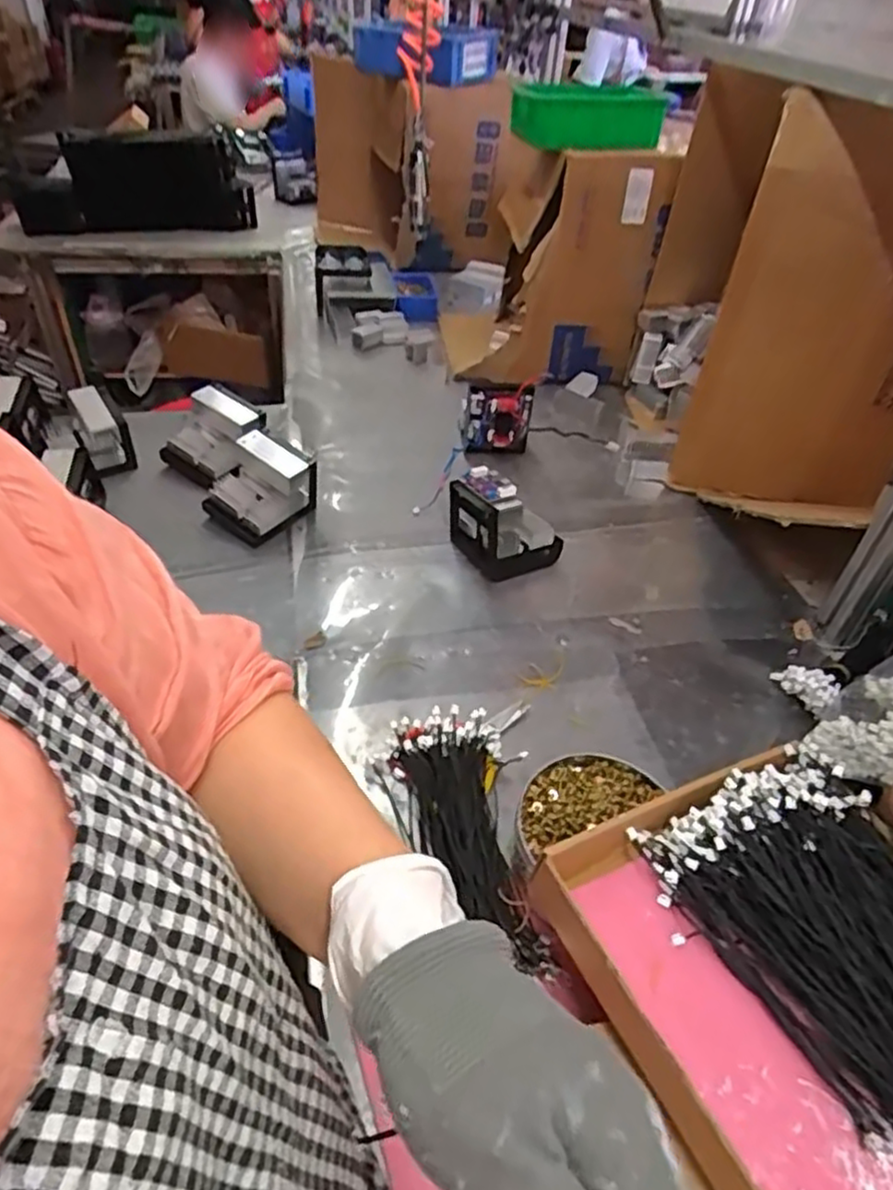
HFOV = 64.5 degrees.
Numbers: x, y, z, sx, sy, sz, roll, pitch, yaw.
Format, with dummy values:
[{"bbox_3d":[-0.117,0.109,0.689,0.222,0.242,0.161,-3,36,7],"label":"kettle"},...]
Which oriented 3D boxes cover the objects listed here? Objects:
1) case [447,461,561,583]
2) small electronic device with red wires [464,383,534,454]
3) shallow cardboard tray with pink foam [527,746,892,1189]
[{"bbox_3d":[0.077,-0.100,0.948,0.107,0.116,0.124,-21,47,-26],"label":"case"},{"bbox_3d":[0.080,-0.277,1.142,0.106,0.132,0.042,7,41,4],"label":"small electronic device with red wires"},{"bbox_3d":[0.306,0.310,0.473,0.302,0.071,0.433,-18,47,-23],"label":"shallow cardboard tray with pink foam"}]

